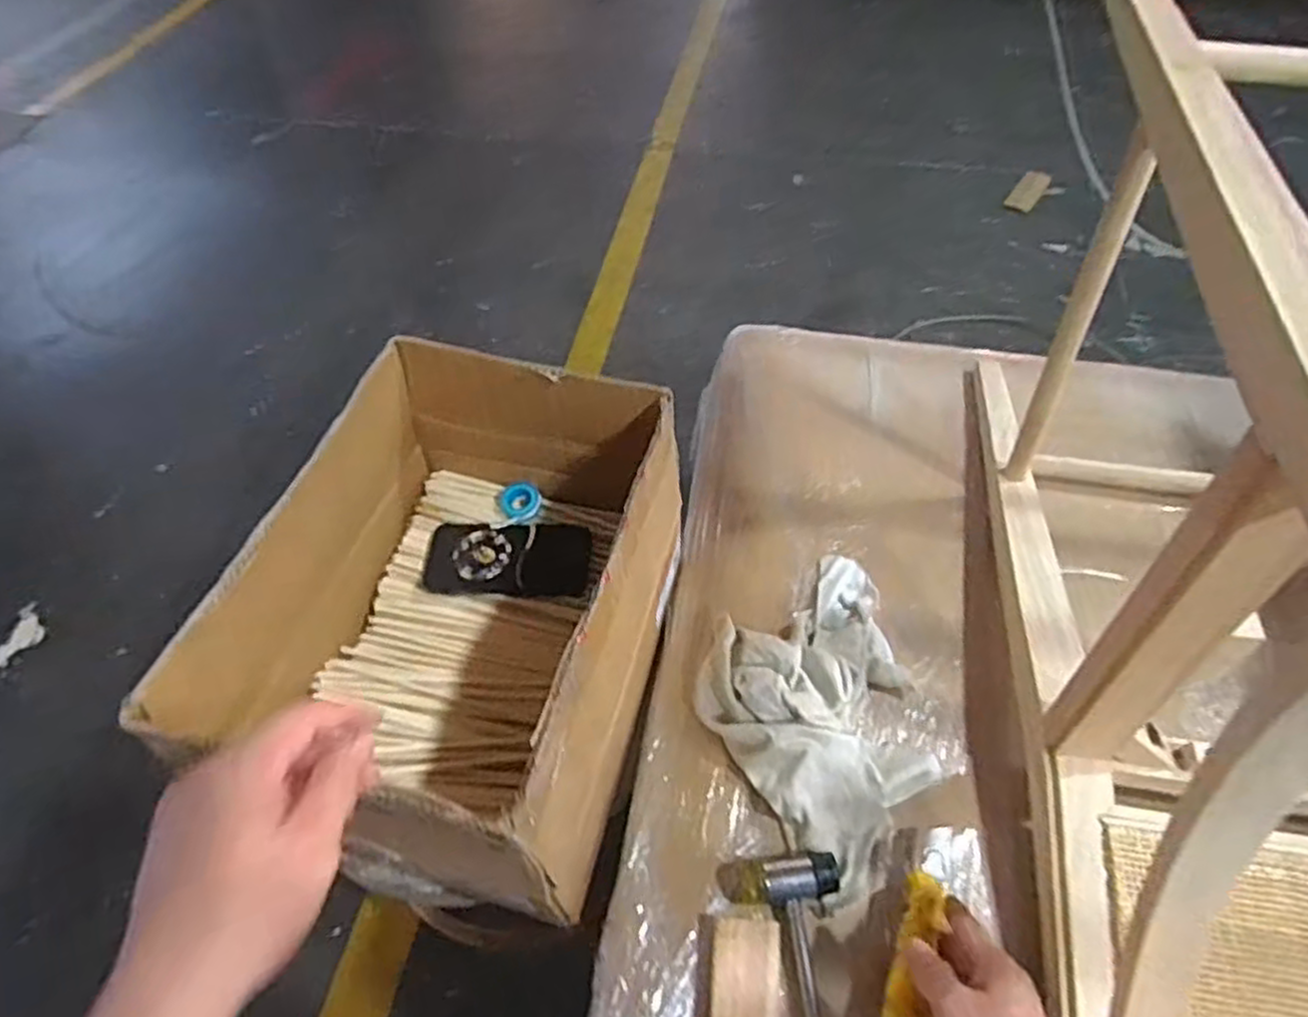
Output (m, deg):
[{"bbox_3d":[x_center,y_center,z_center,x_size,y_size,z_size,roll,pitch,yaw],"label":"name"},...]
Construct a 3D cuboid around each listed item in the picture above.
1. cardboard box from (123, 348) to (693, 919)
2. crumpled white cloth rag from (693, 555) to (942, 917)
[{"bbox_3d":[-0.164,0.094,0.701,0.311,0.248,0.402,12,53,10],"label":"cardboard box"},{"bbox_3d":[0.173,0.187,0.729,0.219,0.055,0.276,-25,56,-17],"label":"crumpled white cloth rag"}]

